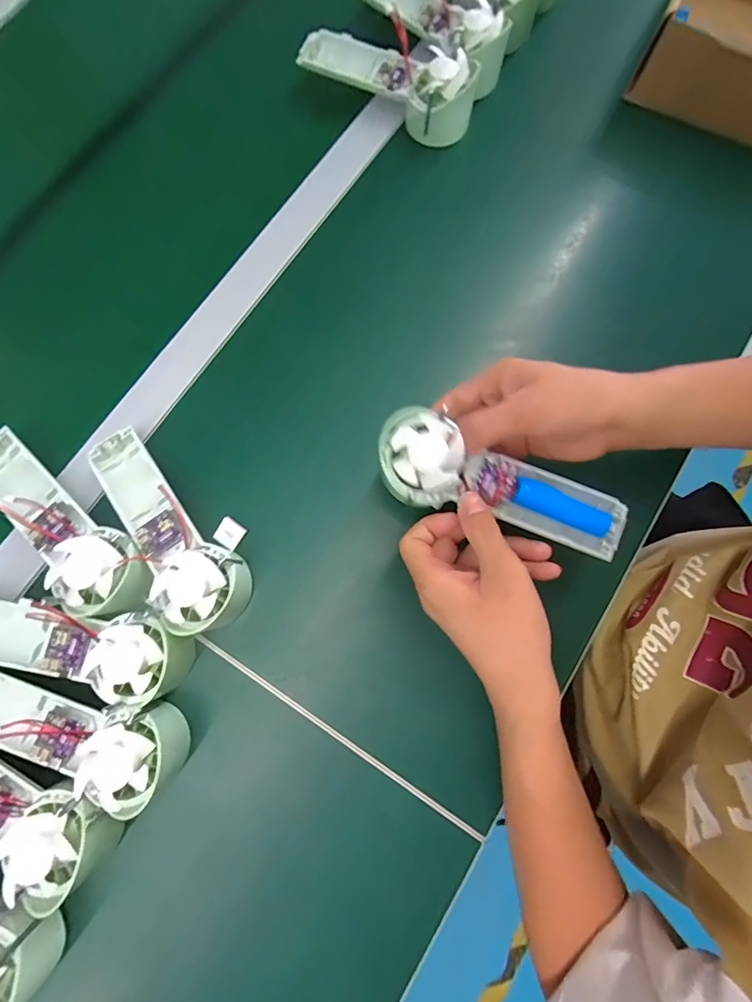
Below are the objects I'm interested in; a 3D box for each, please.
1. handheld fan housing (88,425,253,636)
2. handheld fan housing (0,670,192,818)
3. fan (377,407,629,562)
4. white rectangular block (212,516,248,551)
[{"bbox_3d":[-0.158,0.018,0.332,0.059,0.048,0.174,-34,79,-7],"label":"handheld fan housing"},{"bbox_3d":[-0.221,0.158,0.299,0.172,0.046,0.060,15,78,4],"label":"handheld fan housing"},{"bbox_3d":[0.084,-0.010,0.297,0.172,0.029,0.058,22,78,1],"label":"fan"},{"bbox_3d":[-0.117,0.026,0.346,0.020,0.008,0.021,33,80,8],"label":"white rectangular block"}]

